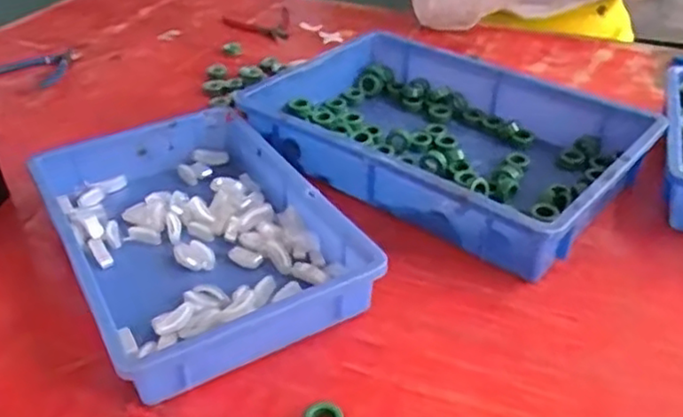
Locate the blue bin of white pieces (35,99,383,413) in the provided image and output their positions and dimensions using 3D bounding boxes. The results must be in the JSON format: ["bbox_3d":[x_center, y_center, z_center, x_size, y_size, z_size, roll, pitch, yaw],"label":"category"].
[{"bbox_3d":[-0.147,0.026,0.701,0.247,0.073,0.359,-16,37,-24],"label":"blue bin of white pieces"}]

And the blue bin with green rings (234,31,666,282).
[{"bbox_3d":[0.122,-0.081,0.841,0.434,0.095,0.296,27,41,34],"label":"blue bin with green rings"}]

